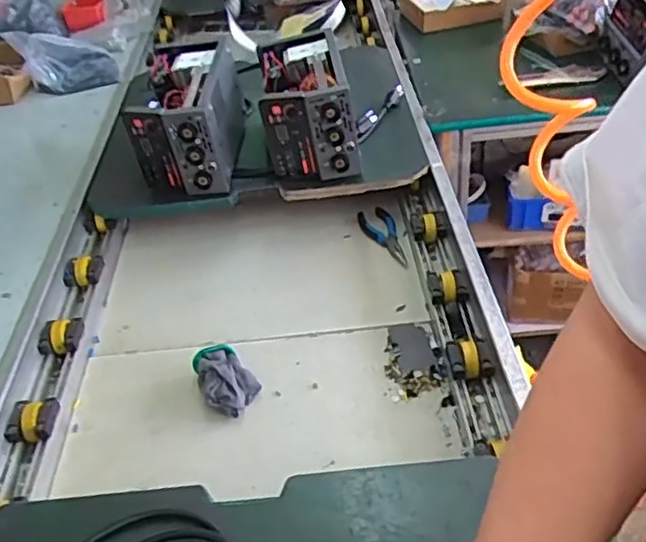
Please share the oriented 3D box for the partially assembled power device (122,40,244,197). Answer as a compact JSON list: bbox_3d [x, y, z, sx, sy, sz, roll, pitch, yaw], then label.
[{"bbox_3d":[-0.237,-0.263,1.165,0.158,0.172,0.254,-4,39,3],"label":"partially assembled power device"}]

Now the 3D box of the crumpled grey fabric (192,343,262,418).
[{"bbox_3d":[-0.131,0.143,0.890,0.073,0.043,0.104,-22,42,-17],"label":"crumpled grey fabric"}]

